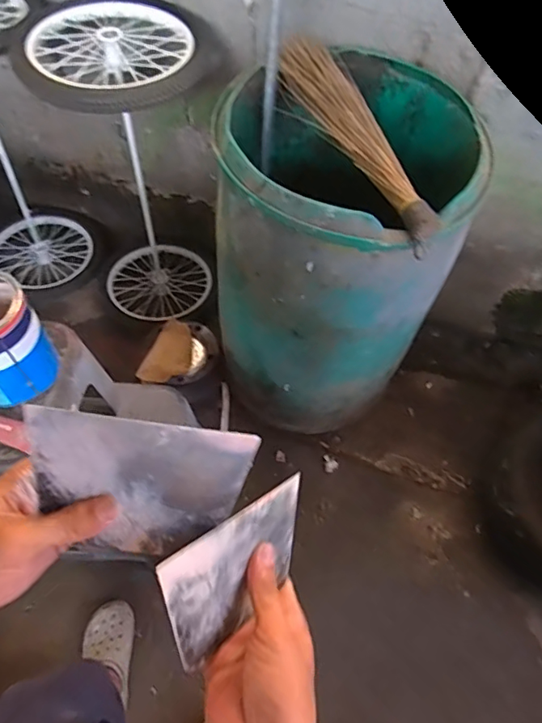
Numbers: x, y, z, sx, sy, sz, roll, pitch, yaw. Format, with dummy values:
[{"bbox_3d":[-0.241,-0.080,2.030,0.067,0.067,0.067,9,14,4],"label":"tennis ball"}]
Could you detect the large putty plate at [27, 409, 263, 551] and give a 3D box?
[{"bbox_3d":[-0.088,0.085,0.342,0.140,0.096,0.004,9,15,-8],"label":"large putty plate"}]

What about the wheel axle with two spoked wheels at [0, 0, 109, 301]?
[{"bbox_3d":[-0.819,-0.635,1.594,0.437,0.860,0.439,-13,60,-10],"label":"wheel axle with two spoked wheels"}]

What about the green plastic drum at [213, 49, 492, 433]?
[{"bbox_3d":[0.132,-0.242,1.345,0.533,0.820,0.557,8,58,2],"label":"green plastic drum"}]

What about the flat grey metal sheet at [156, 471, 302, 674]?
[{"bbox_3d":[-0.023,0.154,0.381,0.006,0.095,0.139,13,23,39],"label":"flat grey metal sheet"}]

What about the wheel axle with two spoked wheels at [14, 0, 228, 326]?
[{"bbox_3d":[-0.368,-0.511,1.533,0.441,0.872,0.421,0,58,-3],"label":"wheel axle with two spoked wheels"}]

